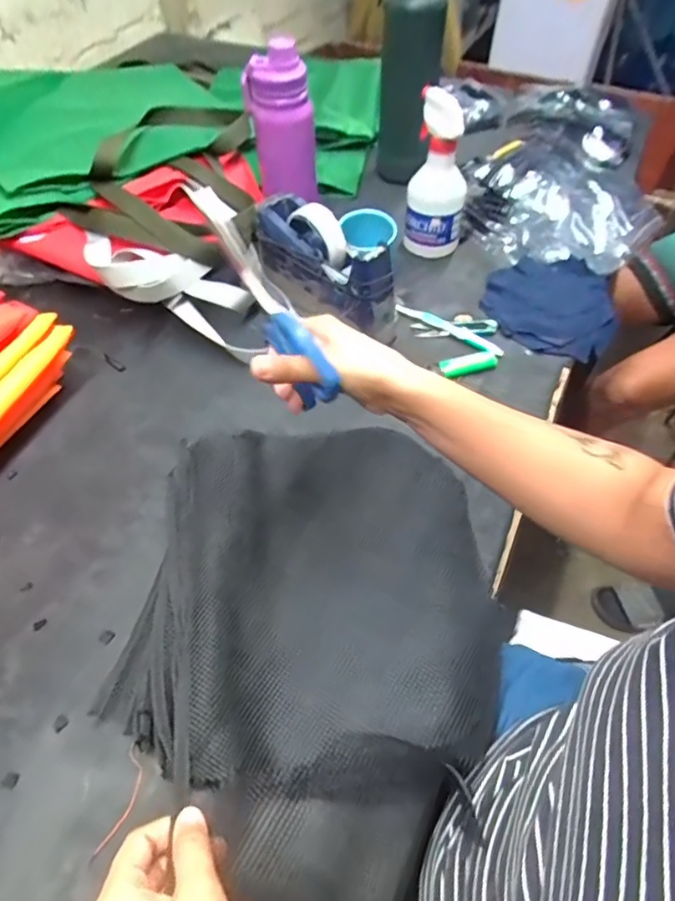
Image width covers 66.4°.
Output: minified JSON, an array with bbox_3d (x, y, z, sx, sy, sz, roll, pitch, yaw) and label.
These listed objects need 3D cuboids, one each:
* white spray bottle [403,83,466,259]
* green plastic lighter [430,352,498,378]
[{"bbox_3d":[0.134,-0.357,0.684,0.077,0.188,0.070,7,54,7],"label":"white spray bottle"},{"bbox_3d":[0.151,-0.101,0.602,0.077,0.011,0.022,-12,54,-7],"label":"green plastic lighter"}]

